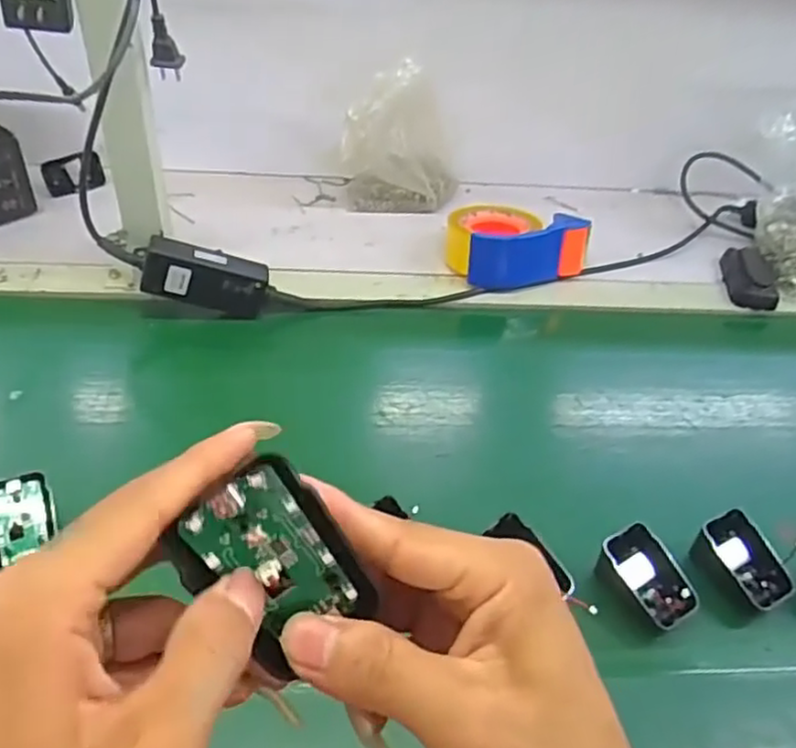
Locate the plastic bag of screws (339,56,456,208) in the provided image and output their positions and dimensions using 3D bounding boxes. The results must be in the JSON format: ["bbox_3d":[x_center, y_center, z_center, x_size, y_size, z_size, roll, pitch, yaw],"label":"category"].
[{"bbox_3d":[0.003,-0.284,0.843,0.143,0.164,0.085,4,42,-2],"label":"plastic bag of screws"}]

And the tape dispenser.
[{"bbox_3d":[0.127,-0.151,0.785,0.139,0.070,0.109,-10,45,-17],"label":"tape dispenser"}]

